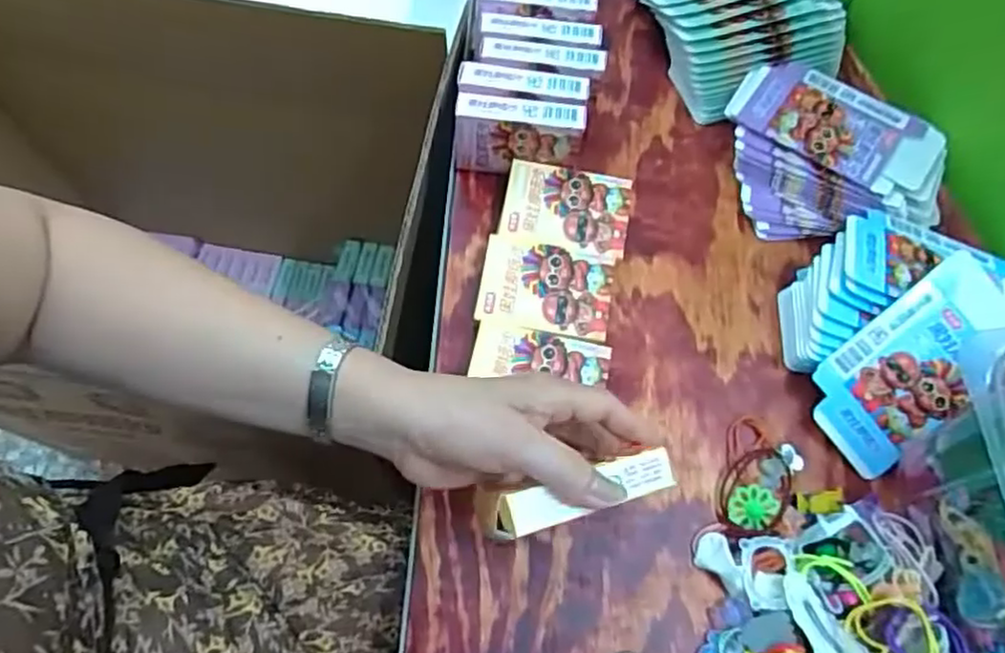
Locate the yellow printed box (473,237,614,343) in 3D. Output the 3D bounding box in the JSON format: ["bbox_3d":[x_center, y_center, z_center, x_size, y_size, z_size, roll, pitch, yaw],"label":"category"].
[{"bbox_3d":[0.030,-0.024,0.494,0.091,0.031,0.065,10,67,1],"label":"yellow printed box"}]

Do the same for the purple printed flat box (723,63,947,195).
[{"bbox_3d":[0.260,-0.158,0.540,0.152,0.007,0.082,32,72,12],"label":"purple printed flat box"}]

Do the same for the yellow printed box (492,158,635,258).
[{"bbox_3d":[0.046,-0.082,0.520,0.091,0.030,0.068,11,67,1],"label":"yellow printed box"}]

